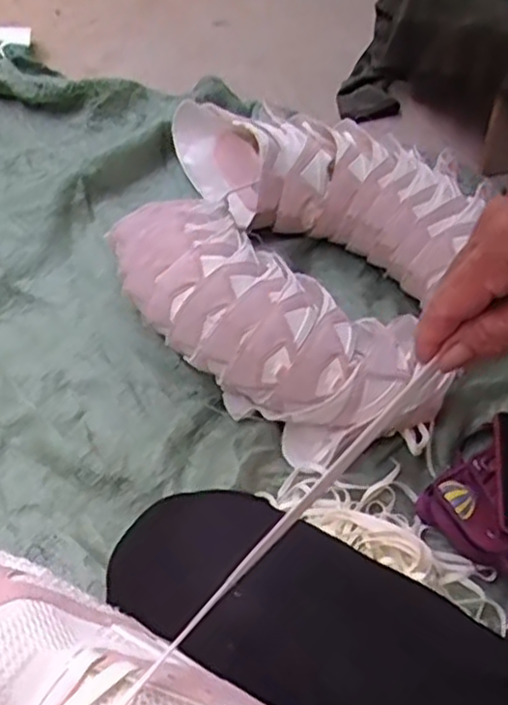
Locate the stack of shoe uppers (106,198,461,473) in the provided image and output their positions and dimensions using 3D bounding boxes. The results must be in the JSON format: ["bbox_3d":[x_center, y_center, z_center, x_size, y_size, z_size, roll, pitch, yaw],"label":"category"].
[{"bbox_3d":[0.011,-0.029,0.898,0.430,0.145,0.177,39,61,18],"label":"stack of shoe uppers"}]

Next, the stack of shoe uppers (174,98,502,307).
[{"bbox_3d":[0.098,-0.258,1.072,0.469,0.136,0.205,24,57,10],"label":"stack of shoe uppers"}]

